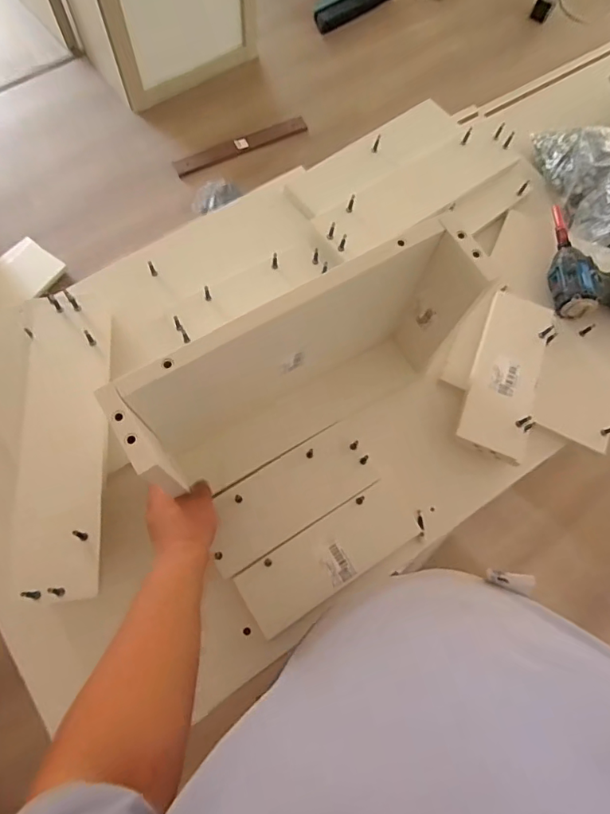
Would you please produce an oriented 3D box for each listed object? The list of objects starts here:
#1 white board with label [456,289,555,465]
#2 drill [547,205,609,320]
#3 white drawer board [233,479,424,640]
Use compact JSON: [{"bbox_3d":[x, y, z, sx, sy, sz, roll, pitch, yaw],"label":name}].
[{"bbox_3d":[0.278,-0.050,0.686,0.090,0.014,0.237,21,72,-2],"label":"white board with label"},{"bbox_3d":[0.463,-0.218,0.753,0.192,0.058,0.204,10,72,-1],"label":"drill"},{"bbox_3d":[0.035,0.184,0.633,0.238,0.012,0.085,-31,77,-13],"label":"white drawer board"}]

